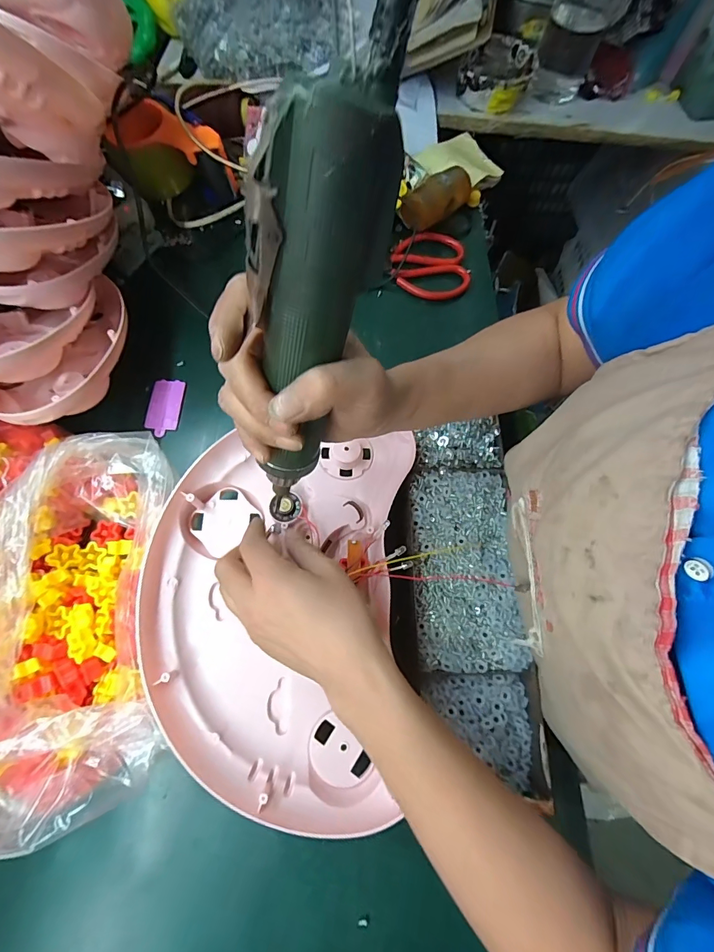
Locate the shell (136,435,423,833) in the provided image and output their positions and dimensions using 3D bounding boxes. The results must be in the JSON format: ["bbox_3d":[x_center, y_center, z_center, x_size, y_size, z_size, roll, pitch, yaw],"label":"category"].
[{"bbox_3d":[-0.070,0.104,0.339,0.216,0.040,0.302,4,70,-1],"label":"shell"}]

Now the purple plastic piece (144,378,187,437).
[{"bbox_3d":[-0.215,-0.076,0.442,0.034,0.007,0.066,4,70,-1],"label":"purple plastic piece"}]

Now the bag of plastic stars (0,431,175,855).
[{"bbox_3d":[-0.257,0.113,0.325,0.190,0.071,0.281,-6,71,-5],"label":"bag of plastic stars"}]

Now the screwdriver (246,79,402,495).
[{"bbox_3d":[-0.022,-0.069,0.193,0.042,0.176,0.048,27,47,7],"label":"screwdriver"}]

